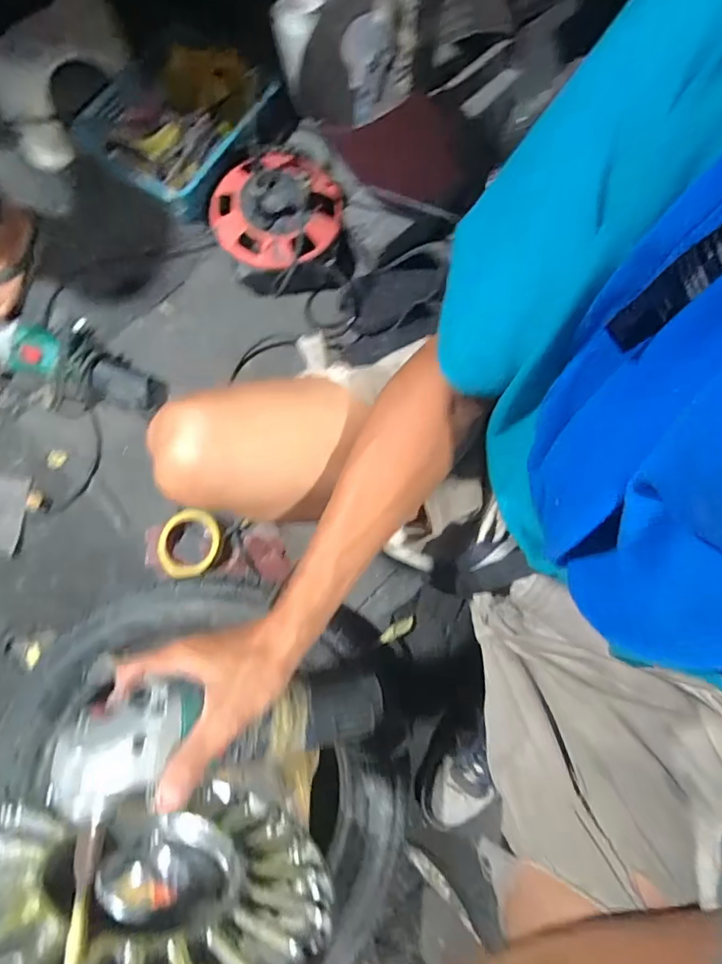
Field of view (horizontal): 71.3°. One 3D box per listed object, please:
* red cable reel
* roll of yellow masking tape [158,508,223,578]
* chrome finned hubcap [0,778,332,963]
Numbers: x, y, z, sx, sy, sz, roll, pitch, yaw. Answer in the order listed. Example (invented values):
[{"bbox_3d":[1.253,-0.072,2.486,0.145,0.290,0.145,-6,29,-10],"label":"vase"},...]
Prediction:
[{"bbox_3d":[-0.129,-0.428,0.794,0.204,0.119,0.234,-15,80,-4],"label":"red cable reel"},{"bbox_3d":[-0.252,0.089,0.743,0.086,0.021,0.098,-5,79,-2],"label":"roll of yellow masking tape"},{"bbox_3d":[-0.172,0.309,0.398,0.288,0.283,0.072,18,79,2],"label":"chrome finned hubcap"}]

